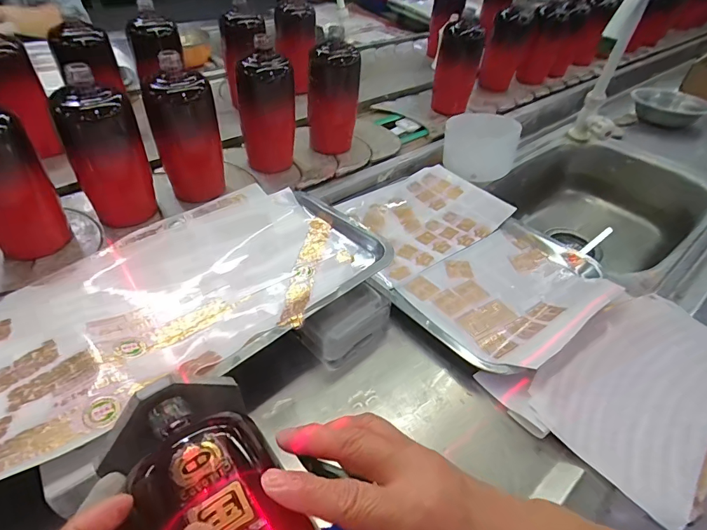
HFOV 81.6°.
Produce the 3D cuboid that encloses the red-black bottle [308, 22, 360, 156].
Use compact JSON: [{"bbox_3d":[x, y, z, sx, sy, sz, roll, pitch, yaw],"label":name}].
[{"bbox_3d":[-0.033,-0.279,0.690,0.071,0.180,0.063,-32,55,-33],"label":"red-black bottle"}]

